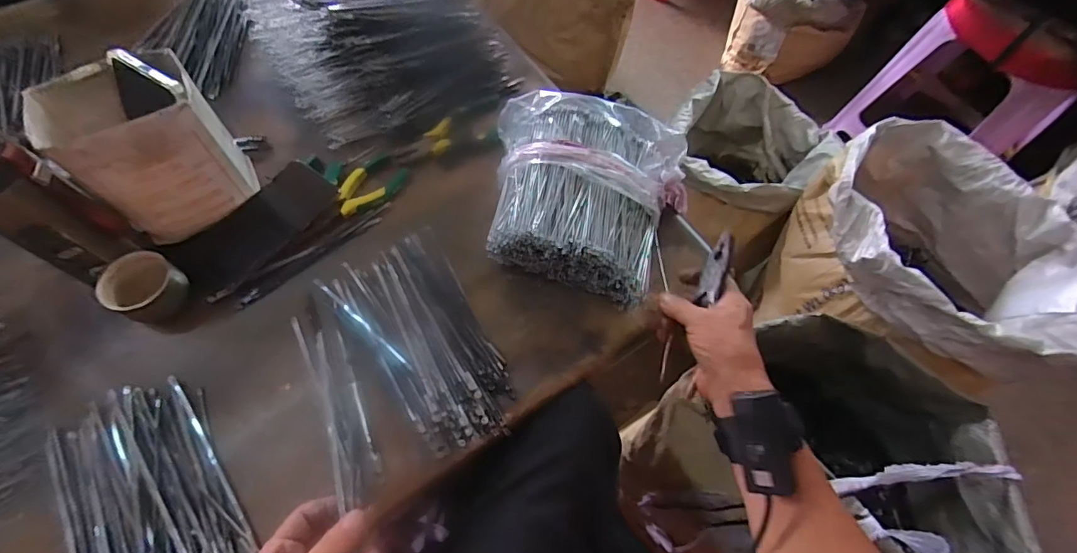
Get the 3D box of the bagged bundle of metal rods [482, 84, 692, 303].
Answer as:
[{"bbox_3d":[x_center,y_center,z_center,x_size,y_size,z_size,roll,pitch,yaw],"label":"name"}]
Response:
[{"bbox_3d":[0.047,-0.089,0.534,0.215,0.081,0.201,15,64,3],"label":"bagged bundle of metal rods"}]

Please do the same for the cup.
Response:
[{"bbox_3d":[-0.391,0.012,0.490,0.058,0.046,0.061,2,64,-3],"label":"cup"}]

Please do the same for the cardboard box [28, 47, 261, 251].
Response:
[{"bbox_3d":[-0.377,-0.121,0.487,0.124,0.151,0.096,-32,70,-18],"label":"cardboard box"}]

